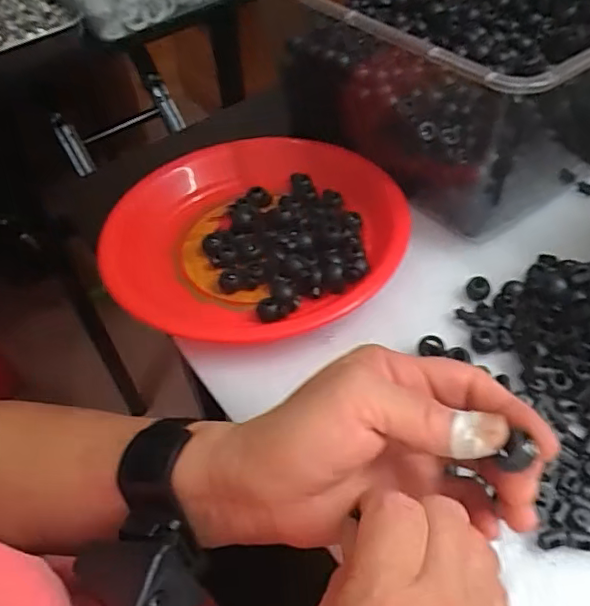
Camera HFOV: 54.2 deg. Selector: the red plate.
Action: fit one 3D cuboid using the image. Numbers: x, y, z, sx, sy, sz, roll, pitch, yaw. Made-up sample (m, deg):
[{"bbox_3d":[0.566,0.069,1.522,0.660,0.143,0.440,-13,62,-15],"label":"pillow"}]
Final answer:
[{"bbox_3d":[-0.027,-0.053,0.448,0.207,0.037,0.225,-2,50,2],"label":"red plate"}]

